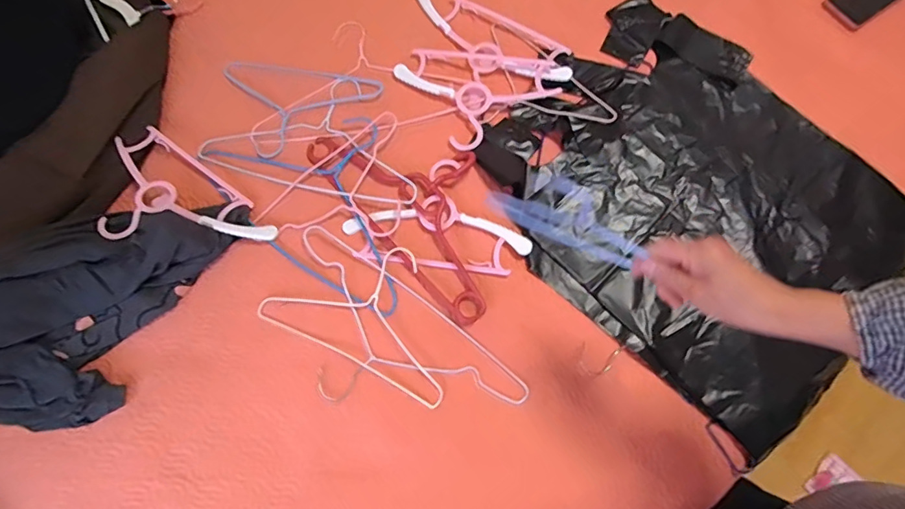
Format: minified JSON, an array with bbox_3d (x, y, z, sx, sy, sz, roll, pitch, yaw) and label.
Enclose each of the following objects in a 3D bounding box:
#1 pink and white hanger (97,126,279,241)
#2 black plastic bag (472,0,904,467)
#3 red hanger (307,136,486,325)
[{"bbox_3d":[-0.426,-0.073,0.730,0.298,0.039,0.165,36,75,12],"label":"pink and white hanger"},{"bbox_3d":[0.377,-0.094,0.759,0.602,0.062,0.523,42,76,13],"label":"black plastic bag"},{"bbox_3d":[-0.044,-0.090,0.750,0.189,0.013,0.382,-40,75,-13],"label":"red hanger"}]

